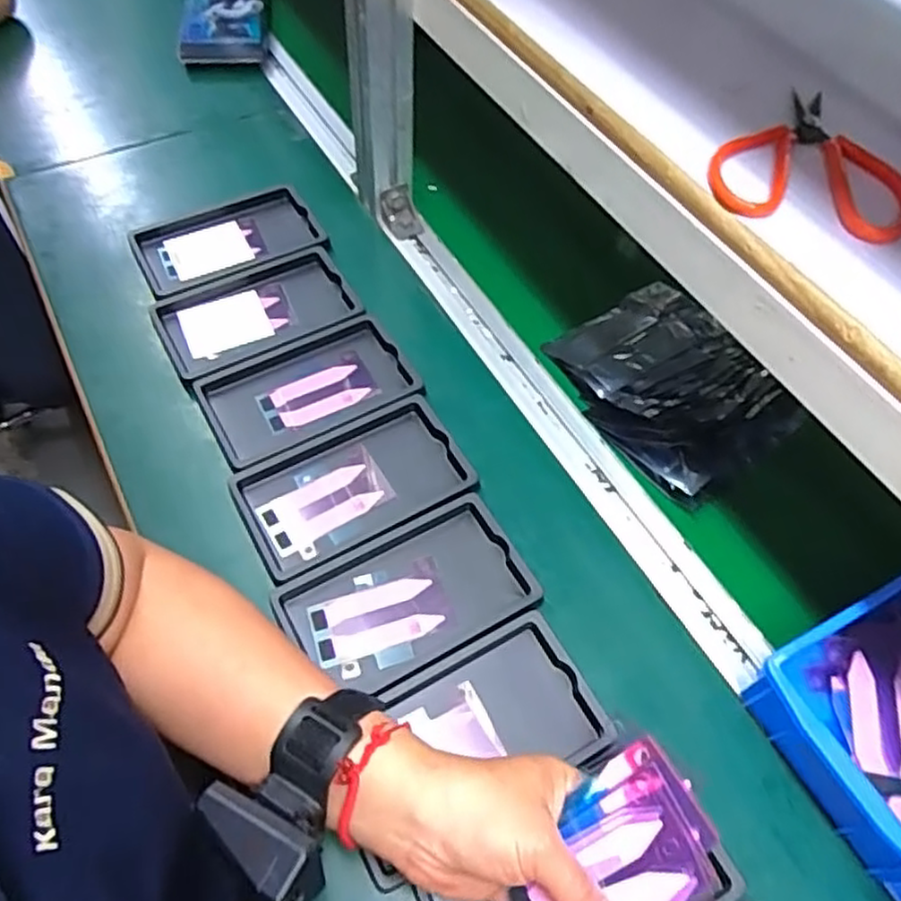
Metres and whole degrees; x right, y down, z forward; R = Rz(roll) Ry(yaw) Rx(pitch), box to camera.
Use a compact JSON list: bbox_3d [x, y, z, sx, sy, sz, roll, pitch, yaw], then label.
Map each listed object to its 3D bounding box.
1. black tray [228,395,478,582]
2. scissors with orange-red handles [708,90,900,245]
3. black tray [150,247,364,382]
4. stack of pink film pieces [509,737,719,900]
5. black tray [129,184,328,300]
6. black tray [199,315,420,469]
[{"bbox_3d":[-0.071,0.023,0.524,0.159,0.011,0.097,-25,61,-16],"label":"black tray"},{"bbox_3d":[0.198,-0.160,0.389,0.102,0.016,0.114,18,57,8],"label":"scissors with orange-red handles"},{"bbox_3d":[-0.167,-0.120,0.615,0.158,0.016,0.099,-27,61,-17],"label":"black tray"},{"bbox_3d":[0.077,0.204,0.339,0.103,0.004,0.088,-31,63,4],"label":"stack of pink film pieces"},{"bbox_3d":[-0.204,-0.193,0.657,0.160,0.015,0.100,-26,61,-17],"label":"black tray"},{"bbox_3d":[-0.113,-0.050,0.569,0.157,0.014,0.096,-26,61,-17],"label":"black tray"}]

